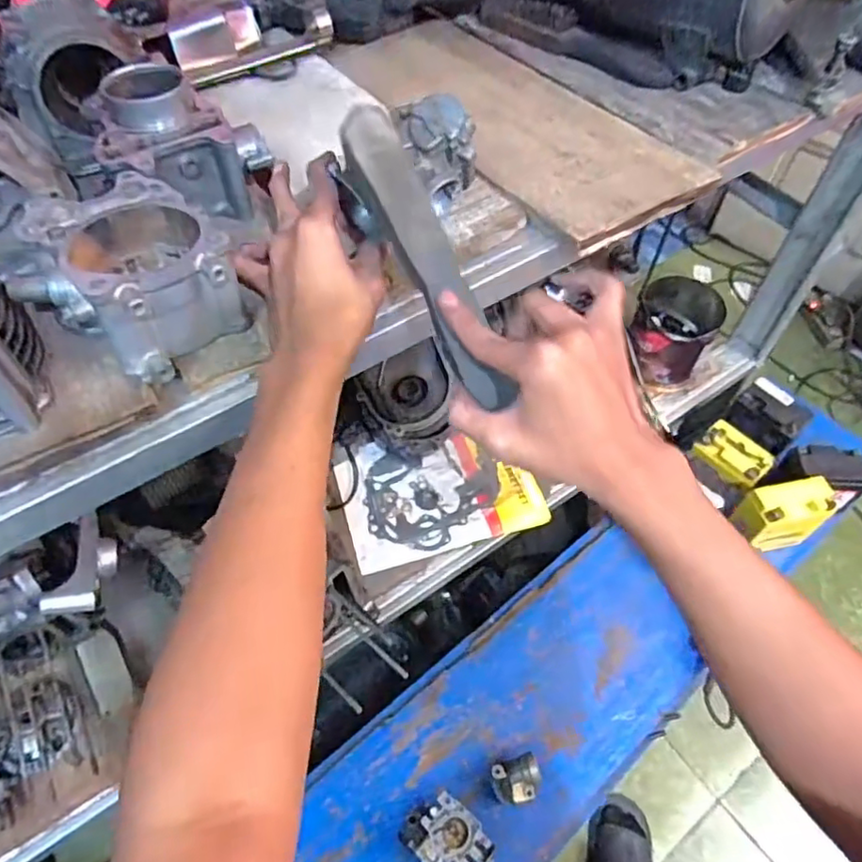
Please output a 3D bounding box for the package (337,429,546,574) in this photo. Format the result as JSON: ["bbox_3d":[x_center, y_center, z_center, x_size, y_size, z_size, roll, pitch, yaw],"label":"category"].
[{"bbox_3d":[0.015,0.099,1.031,0.312,0.023,0.208,-15,60,-8],"label":"package"}]

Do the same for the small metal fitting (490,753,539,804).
[{"bbox_3d":[0.110,0.450,0.795,0.059,0.052,0.051,-14,56,-11],"label":"small metal fitting"}]

